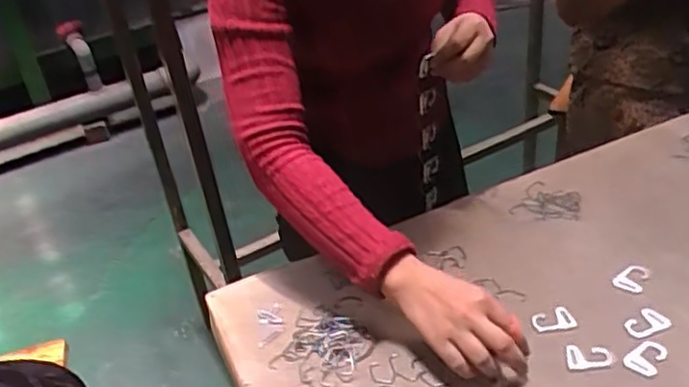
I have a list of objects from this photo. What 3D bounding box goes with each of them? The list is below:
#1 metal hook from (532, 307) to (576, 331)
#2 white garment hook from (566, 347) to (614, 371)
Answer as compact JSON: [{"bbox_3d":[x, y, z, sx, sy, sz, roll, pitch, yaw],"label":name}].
[{"bbox_3d":[0.215,0.132,0.708,0.041,0.006,0.027,-16,34,-13],"label":"metal hook"},{"bbox_3d":[0.236,0.158,0.664,0.042,0.004,0.025,0,34,11],"label":"white garment hook"}]

